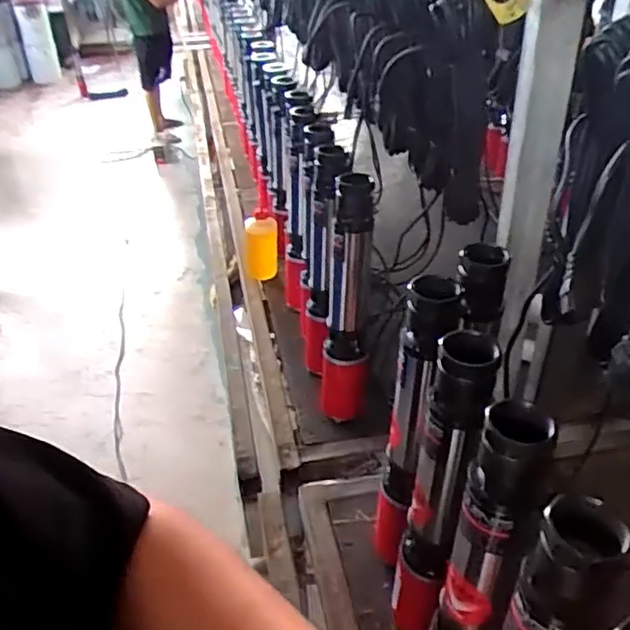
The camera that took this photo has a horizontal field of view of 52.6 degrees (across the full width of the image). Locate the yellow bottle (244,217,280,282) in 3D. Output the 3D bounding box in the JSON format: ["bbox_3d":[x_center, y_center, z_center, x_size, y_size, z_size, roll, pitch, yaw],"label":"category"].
[{"bbox_3d":[-0.129,-0.155,1.541,0.081,0.152,0.078,-7,35,-6],"label":"yellow bottle"}]

